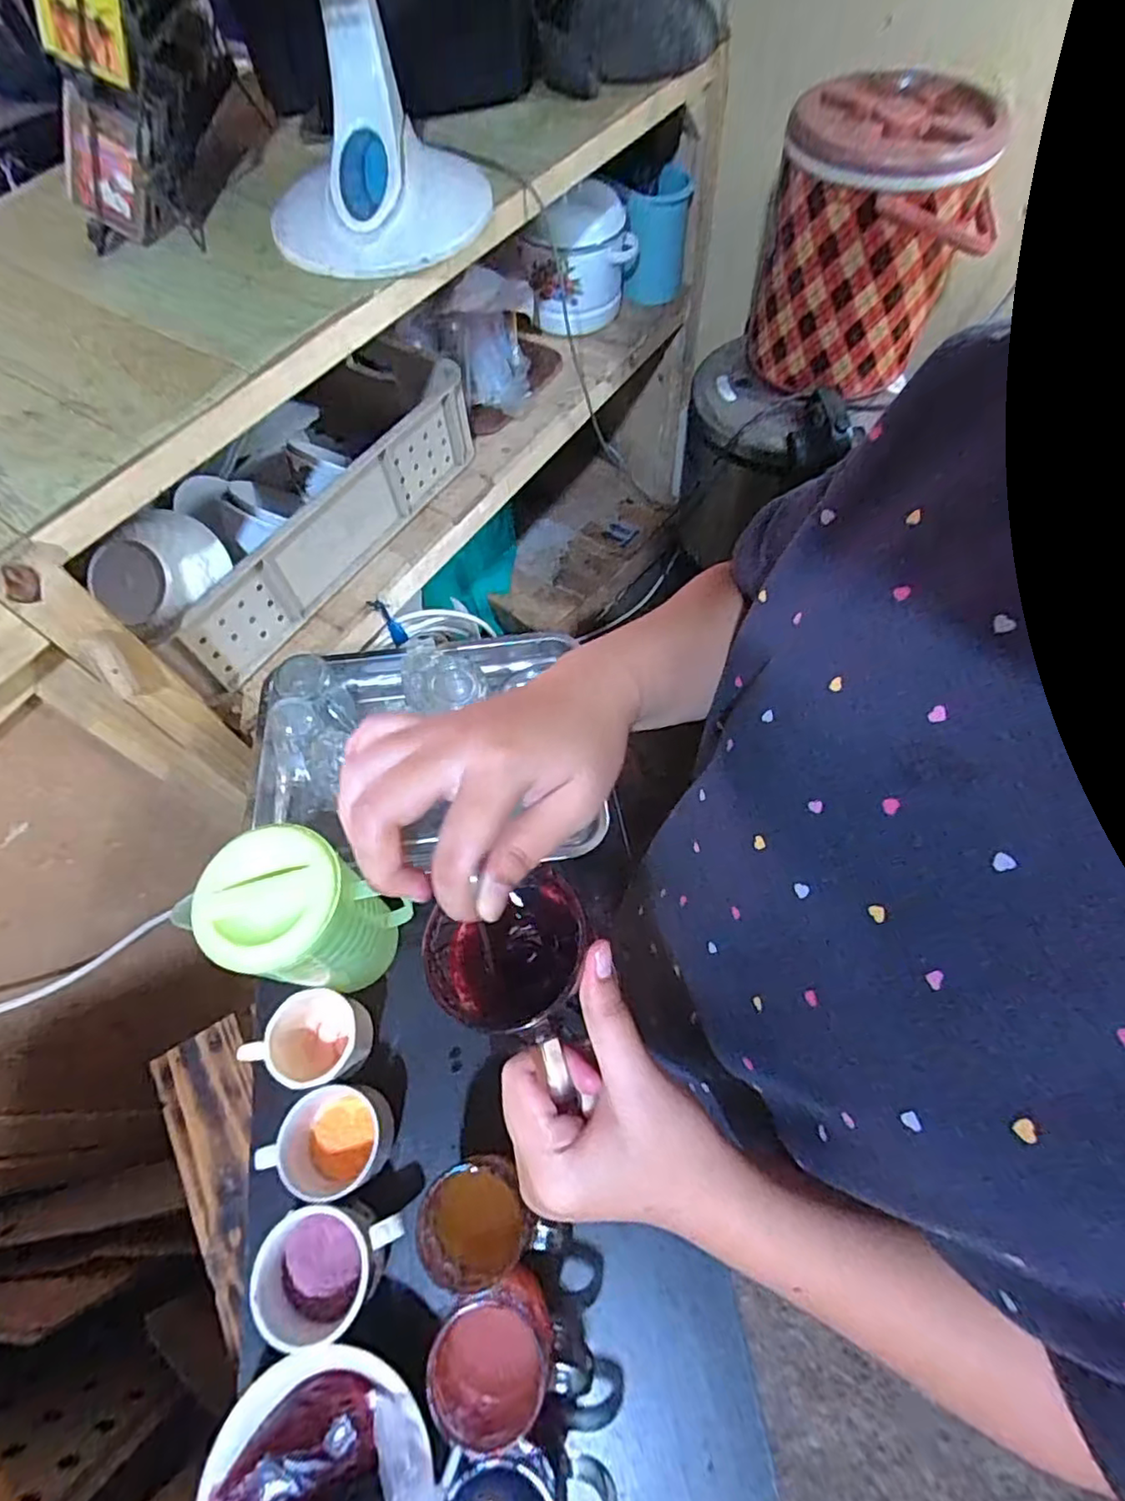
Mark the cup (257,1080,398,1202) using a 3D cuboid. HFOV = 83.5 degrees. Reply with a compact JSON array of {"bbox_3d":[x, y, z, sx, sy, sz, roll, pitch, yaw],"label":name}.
[{"bbox_3d":[-0.198,0.329,0.531,0.098,0.060,0.078,-14,63,-6],"label":"cup"}]

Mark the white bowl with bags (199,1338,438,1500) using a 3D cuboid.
[{"bbox_3d":[-0.164,0.503,0.423,0.151,0.064,0.154,13,64,8],"label":"white bowl with bags"}]

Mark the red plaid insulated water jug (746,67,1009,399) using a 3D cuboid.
[{"bbox_3d":[0.453,-0.769,0.956,0.277,0.295,0.277,14,64,8],"label":"red plaid insulated water jug"}]

